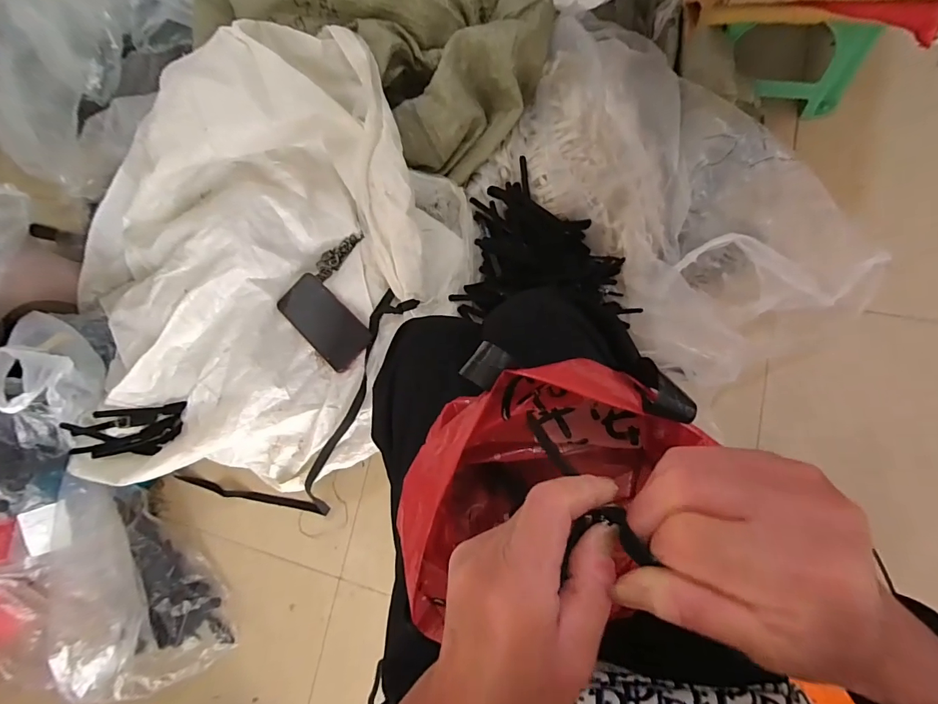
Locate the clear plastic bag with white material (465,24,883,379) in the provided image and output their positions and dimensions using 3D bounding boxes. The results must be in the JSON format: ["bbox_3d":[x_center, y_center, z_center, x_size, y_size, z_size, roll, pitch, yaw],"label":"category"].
[{"bbox_3d":[0.278,-0.218,0.659,0.351,0.167,0.566,-38,74,3],"label":"clear plastic bag with white material"}]

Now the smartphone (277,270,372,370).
[{"bbox_3d":[-0.225,-0.049,0.665,0.168,0.008,0.075,43,92,17],"label":"smartphone"}]

